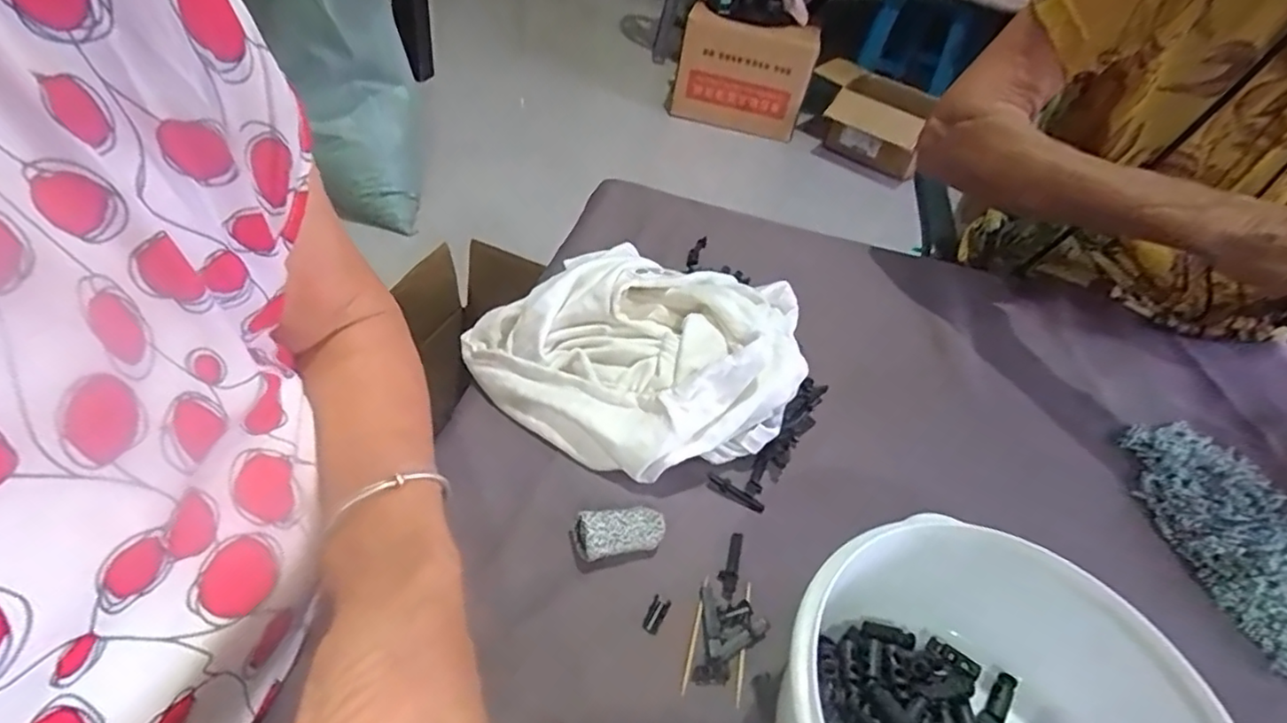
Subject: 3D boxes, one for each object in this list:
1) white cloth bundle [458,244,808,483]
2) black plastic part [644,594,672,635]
[{"bbox_3d":[-0.003,-0.008,0.407,0.196,0.068,0.158,30,46,22],"label":"white cloth bundle"},{"bbox_3d":[0.006,0.125,0.306,0.008,0.004,0.018,22,44,15],"label":"black plastic part"}]

